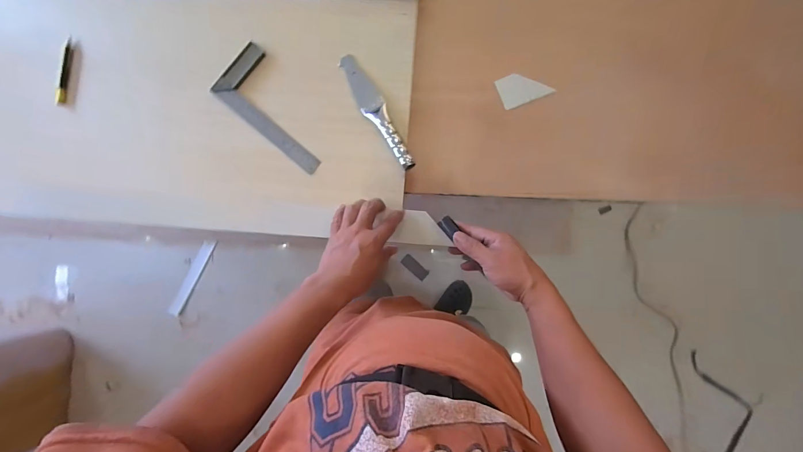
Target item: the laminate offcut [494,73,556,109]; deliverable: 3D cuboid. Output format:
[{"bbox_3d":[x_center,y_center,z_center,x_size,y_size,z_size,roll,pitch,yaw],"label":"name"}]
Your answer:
[{"bbox_3d":[0.189,-0.214,0.531,0.076,0.007,0.047,-20,91,-1],"label":"laminate offcut"}]

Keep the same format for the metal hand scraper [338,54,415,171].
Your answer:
[{"bbox_3d":[-0.037,-0.171,0.512,0.036,0.015,0.200,-28,86,1],"label":"metal hand scraper"}]

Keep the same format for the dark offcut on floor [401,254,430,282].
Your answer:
[{"bbox_3d":[0.051,0.156,1.293,0.110,0.009,0.048,37,90,4],"label":"dark offcut on floor"}]

